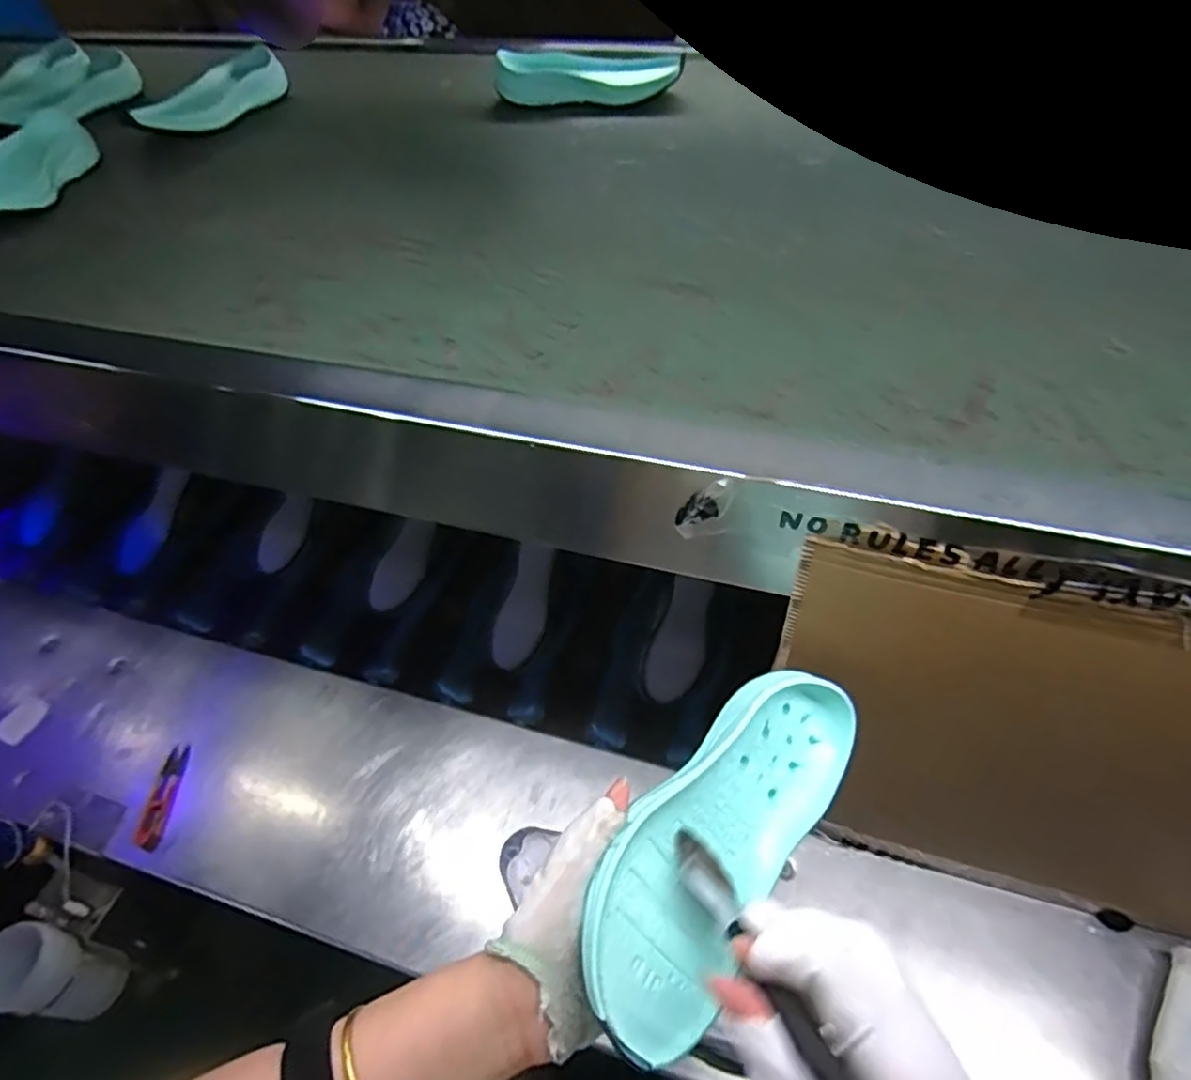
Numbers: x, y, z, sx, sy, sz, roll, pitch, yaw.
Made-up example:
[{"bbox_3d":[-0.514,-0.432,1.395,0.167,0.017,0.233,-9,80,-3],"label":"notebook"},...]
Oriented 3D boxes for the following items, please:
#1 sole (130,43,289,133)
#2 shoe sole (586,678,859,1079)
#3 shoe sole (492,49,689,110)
[{"bbox_3d":[-0.447,-0.531,0.791,0.070,0.049,0.194,18,54,18],"label":"sole"},{"bbox_3d":[0.067,0.153,0.358,0.083,0.036,0.210,45,59,2],"label":"shoe sole"},{"bbox_3d":[-0.010,-0.523,0.749,0.203,0.041,0.057,5,51,9],"label":"shoe sole"}]

